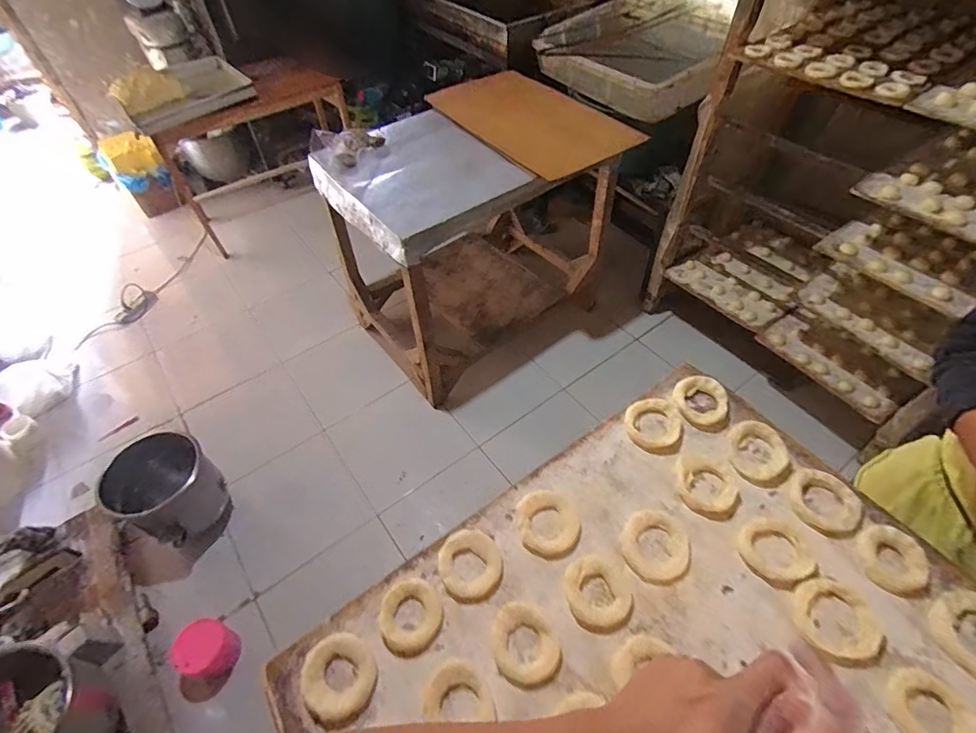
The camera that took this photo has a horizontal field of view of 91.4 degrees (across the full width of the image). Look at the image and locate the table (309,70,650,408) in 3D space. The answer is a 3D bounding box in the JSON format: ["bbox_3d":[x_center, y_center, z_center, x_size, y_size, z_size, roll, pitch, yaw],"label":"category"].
[{"bbox_3d":[-0.067,-0.501,1.795,0.903,0.729,0.684,-30,56,-20],"label":"table"}]

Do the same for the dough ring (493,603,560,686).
[{"bbox_3d":[0.034,0.257,0.444,0.058,0.015,0.066,-20,54,-13],"label":"dough ring"}]

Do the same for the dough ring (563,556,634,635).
[{"bbox_3d":[0.110,0.224,0.471,0.061,0.012,0.068,-14,53,-9],"label":"dough ring"}]

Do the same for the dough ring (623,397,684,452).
[{"bbox_3d":[0.204,0.069,0.585,0.066,0.011,0.071,-1,52,1],"label":"dough ring"}]

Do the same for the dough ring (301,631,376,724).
[{"bbox_3d":[-0.137,0.282,0.437,0.067,0.010,0.062,-1,52,1],"label":"dough ring"}]

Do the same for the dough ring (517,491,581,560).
[{"bbox_3d":[0.066,0.168,0.509,0.063,0.014,0.065,-1,52,1],"label":"dough ring"}]

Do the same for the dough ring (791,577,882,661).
[{"bbox_3d":[0.325,0.235,0.447,0.073,0.009,0.068,-1,52,1],"label":"dough ring"}]

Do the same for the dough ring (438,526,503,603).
[{"bbox_3d":[-0.018,0.202,0.487,0.064,0.012,0.064,-1,52,1],"label":"dough ring"}]

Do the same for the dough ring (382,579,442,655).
[{"bbox_3d":[-0.075,0.240,0.462,0.058,0.011,0.064,-20,54,-13],"label":"dough ring"}]

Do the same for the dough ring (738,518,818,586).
[{"bbox_3d":[0.296,0.186,0.487,0.066,0.012,0.065,-1,52,1],"label":"dough ring"}]

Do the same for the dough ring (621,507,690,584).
[{"bbox_3d":[0.175,0.187,0.498,0.065,0.013,0.069,-1,52,1],"label":"dough ring"}]

